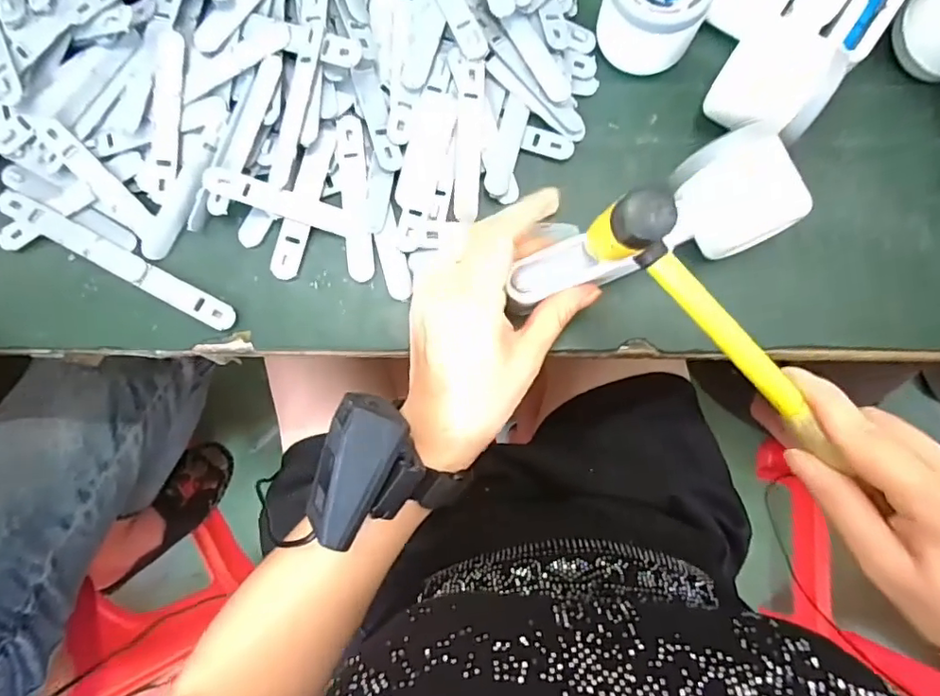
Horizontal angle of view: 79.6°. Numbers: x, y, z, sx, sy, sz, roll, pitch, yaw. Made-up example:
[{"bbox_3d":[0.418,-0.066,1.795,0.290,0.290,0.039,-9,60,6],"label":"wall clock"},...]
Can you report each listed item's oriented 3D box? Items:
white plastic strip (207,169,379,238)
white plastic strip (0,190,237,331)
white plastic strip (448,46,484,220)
[{"bbox_3d":[-0.103,-0.083,0.328,0.097,0.009,0.015,16,81,-11],"label":"white plastic strip"},{"bbox_3d":[-0.206,-0.052,0.330,0.155,0.011,0.016,28,82,5],"label":"white plastic strip"},{"bbox_3d":[-0.002,-0.125,0.335,0.018,0.004,0.098,1,93,0],"label":"white plastic strip"}]

